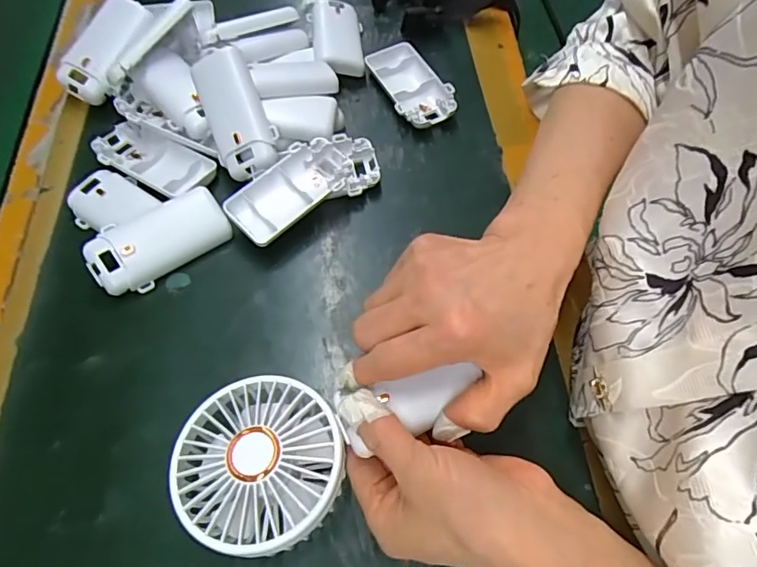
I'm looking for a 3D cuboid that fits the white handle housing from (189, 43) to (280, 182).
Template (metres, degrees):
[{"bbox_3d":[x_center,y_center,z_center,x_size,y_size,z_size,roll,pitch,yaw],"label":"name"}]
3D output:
[{"bbox_3d":[-0.109,-0.131,0.371,0.043,0.019,0.100,-20,84,-11],"label":"white handle housing"}]

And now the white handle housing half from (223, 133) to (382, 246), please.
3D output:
[{"bbox_3d":[-0.054,-0.074,0.370,0.118,0.027,0.054,-34,68,-17],"label":"white handle housing half"}]

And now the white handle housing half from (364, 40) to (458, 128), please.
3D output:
[{"bbox_3d":[0.027,-0.171,0.423,0.047,0.017,0.094,-26,66,-14],"label":"white handle housing half"}]

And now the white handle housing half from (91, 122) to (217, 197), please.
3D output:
[{"bbox_3d":[-0.174,-0.094,0.377,0.095,0.014,0.042,26,65,12],"label":"white handle housing half"}]

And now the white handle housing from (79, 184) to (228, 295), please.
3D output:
[{"bbox_3d":[-0.155,-0.031,0.345,0.092,0.024,0.043,-36,69,-18],"label":"white handle housing"}]

